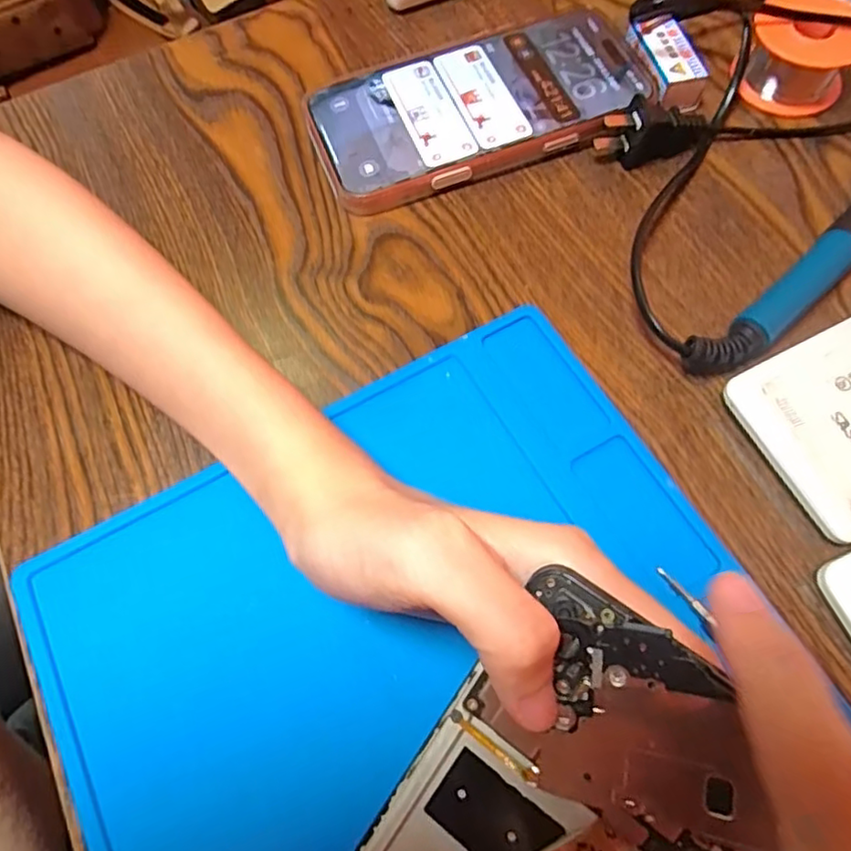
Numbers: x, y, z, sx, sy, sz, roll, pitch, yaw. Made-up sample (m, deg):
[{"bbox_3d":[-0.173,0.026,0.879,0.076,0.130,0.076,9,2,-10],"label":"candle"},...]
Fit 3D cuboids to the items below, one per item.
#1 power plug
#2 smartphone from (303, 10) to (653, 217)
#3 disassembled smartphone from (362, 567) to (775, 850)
[{"bbox_3d":[0.108,-0.141,0.292,0.053,0.025,0.018,-16,67,-5],"label":"power plug"},{"bbox_3d":[0.029,-0.158,0.307,0.166,0.016,0.077,-19,67,-6],"label":"smartphone"},{"bbox_3d":[0.021,0.115,0.152,0.068,0.010,0.147,33,99,15],"label":"disassembled smartphone"}]

